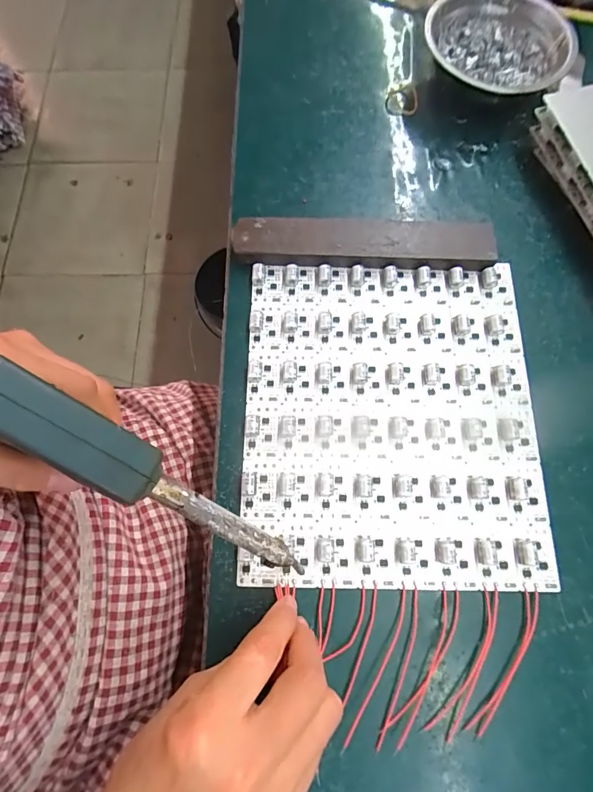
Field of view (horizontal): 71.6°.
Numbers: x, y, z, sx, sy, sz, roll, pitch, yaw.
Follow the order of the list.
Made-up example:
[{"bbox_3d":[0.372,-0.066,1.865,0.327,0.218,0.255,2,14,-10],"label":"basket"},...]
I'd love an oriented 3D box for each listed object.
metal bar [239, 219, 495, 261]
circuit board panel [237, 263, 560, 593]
[{"bbox_3d":[0.051,-0.122,0.322,0.197,0.018,0.037,2,73,1],"label":"metal bar"},{"bbox_3d":[0.065,0.011,0.288,0.200,0.012,0.226,1,73,0],"label":"circuit board panel"}]

